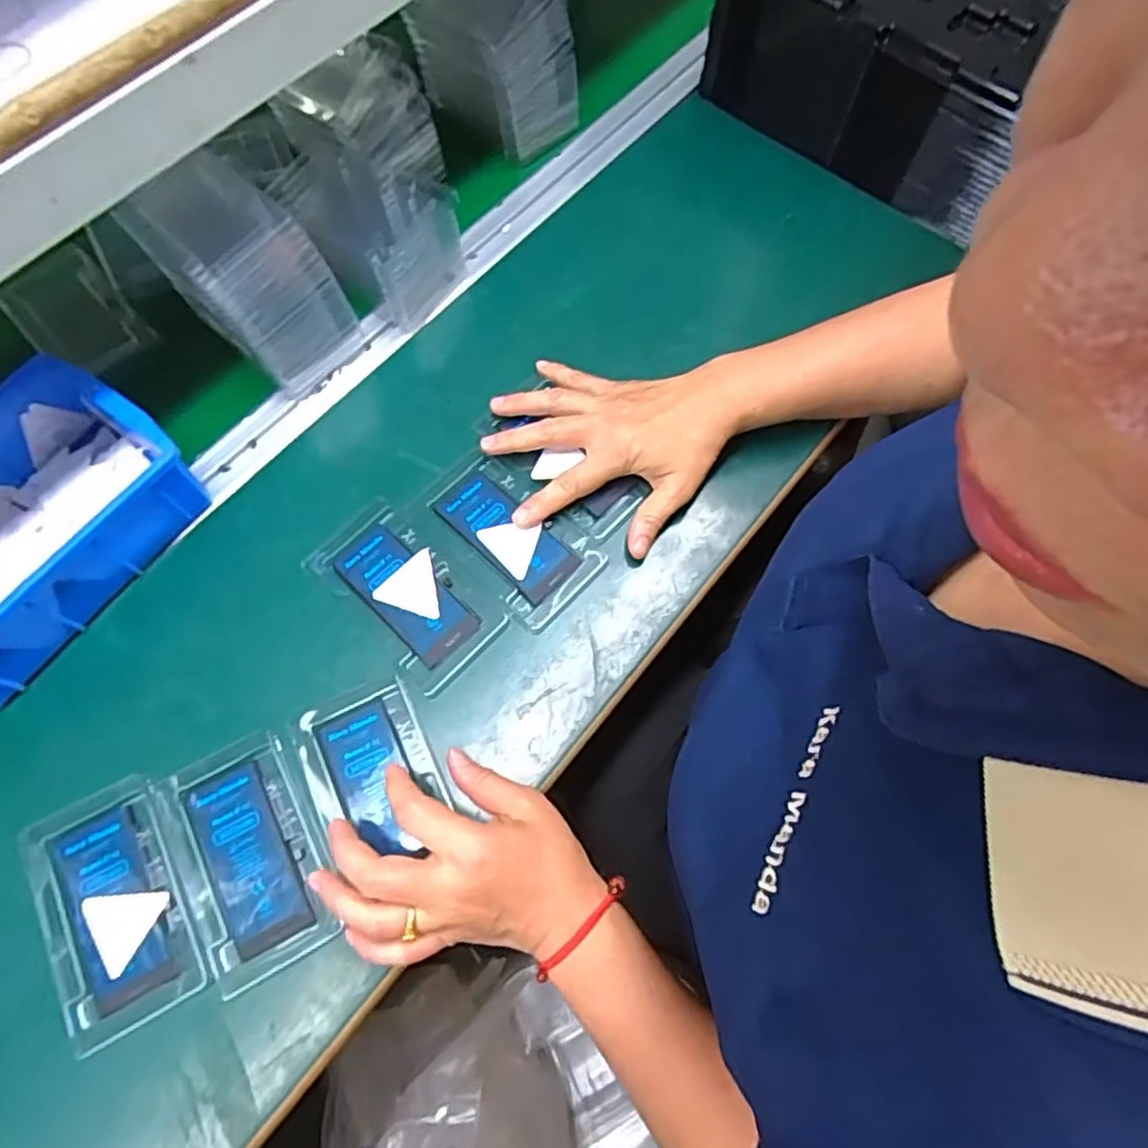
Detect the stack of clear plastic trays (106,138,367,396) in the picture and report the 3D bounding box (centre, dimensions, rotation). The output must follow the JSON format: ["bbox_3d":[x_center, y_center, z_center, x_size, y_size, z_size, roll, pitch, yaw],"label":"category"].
[{"bbox_3d":[-0.223,-0.204,0.468,0.093,0.128,0.092,-38,75,-14],"label":"stack of clear plastic trays"}]

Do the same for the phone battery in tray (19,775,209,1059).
[{"bbox_3d":[-0.261,0.187,0.383,0.075,0.010,0.126,-26,72,-10],"label":"phone battery in tray"}]

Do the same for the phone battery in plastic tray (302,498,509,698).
[{"bbox_3d":[-0.109,0.009,0.452,0.128,0.008,0.076,43,75,14],"label":"phone battery in plastic tray"}]

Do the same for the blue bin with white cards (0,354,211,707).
[{"bbox_3d":[-0.355,-0.028,0.435,0.132,0.064,0.198,34,73,11],"label":"blue bin with white cards"}]

